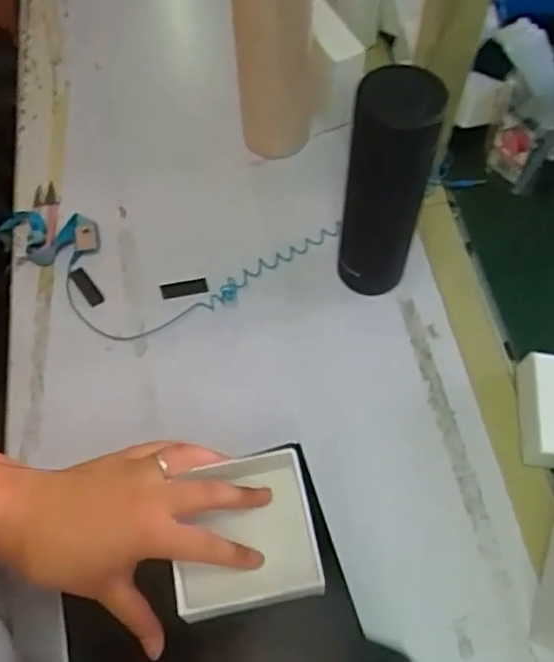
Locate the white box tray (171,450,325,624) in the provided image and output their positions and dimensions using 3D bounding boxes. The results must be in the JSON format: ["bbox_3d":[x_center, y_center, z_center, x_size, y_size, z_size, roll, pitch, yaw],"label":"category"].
[{"bbox_3d":[-0.022,0.128,0.421,0.089,0.030,0.099,-11,60,-4],"label":"white box tray"}]

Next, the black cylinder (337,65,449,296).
[{"bbox_3d":[0.087,-0.106,0.530,0.061,0.212,0.051,13,61,8],"label":"black cylinder"}]

